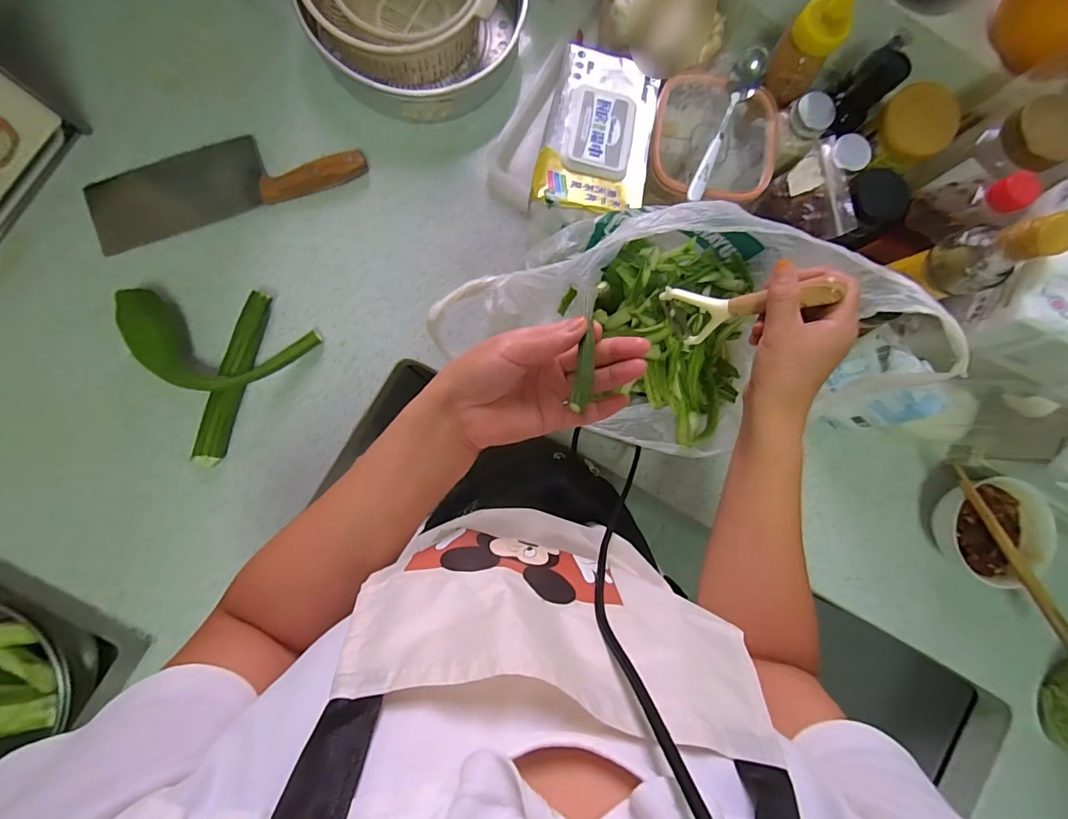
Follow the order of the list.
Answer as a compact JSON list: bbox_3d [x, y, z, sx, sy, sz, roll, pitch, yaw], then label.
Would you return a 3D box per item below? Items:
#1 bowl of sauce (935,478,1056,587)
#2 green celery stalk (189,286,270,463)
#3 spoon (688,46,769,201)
[{"bbox_3d":[0.546,0.145,0.566,0.111,0.069,0.119,0,87,-5],"label":"bowl of sauce"},{"bbox_3d":[-0.338,-0.034,0.519,0.025,0.029,0.199,19,87,-4],"label":"green celery stalk"},{"bbox_3d":[0.207,-0.299,0.491,0.034,0.027,0.169,20,85,-4],"label":"spoon"}]

